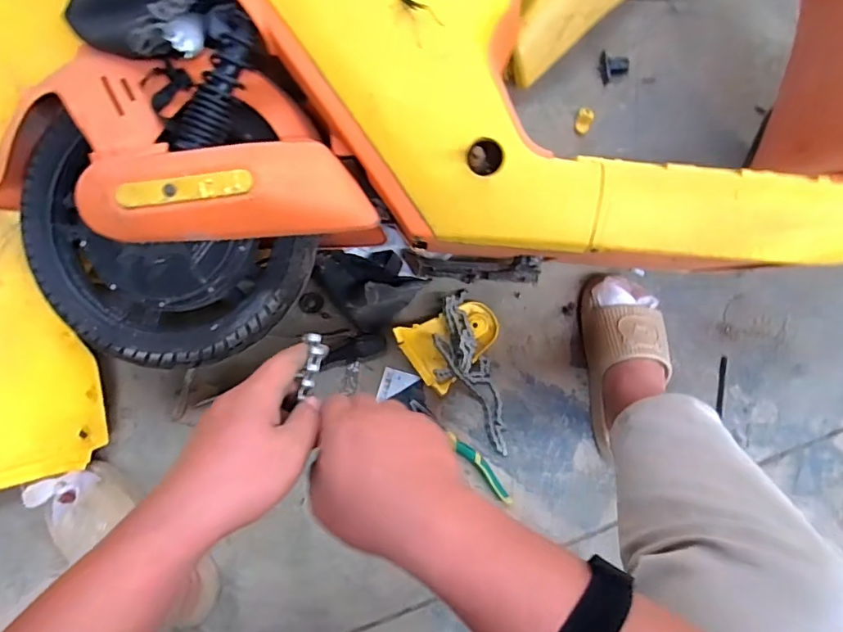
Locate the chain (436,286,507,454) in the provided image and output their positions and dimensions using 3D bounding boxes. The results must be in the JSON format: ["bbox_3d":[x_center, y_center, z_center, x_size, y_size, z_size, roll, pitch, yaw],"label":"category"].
[{"bbox_3d":[0.067,0.089,0.761,0.080,0.030,0.245,-18,80,-4],"label":"chain"}]

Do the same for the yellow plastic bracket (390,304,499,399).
[{"bbox_3d":[0.050,0.032,0.749,0.153,0.073,0.111,-35,81,-7],"label":"yellow plastic bracket"}]

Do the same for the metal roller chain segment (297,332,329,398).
[{"bbox_3d":[-0.082,0.038,0.378,0.018,0.010,0.049,11,85,2],"label":"metal roller chain segment"}]

